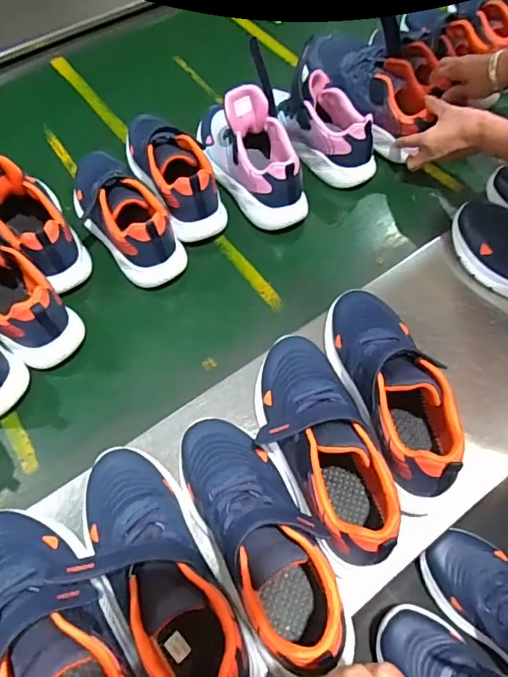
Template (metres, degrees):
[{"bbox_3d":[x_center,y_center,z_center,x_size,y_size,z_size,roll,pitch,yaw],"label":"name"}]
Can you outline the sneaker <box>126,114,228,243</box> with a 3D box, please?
[{"bbox_3d":[-0.128,-0.255,0.723,0.102,0.086,0.250,-27,67,-11],"label":"sneaker"}]

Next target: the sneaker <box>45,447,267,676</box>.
[{"bbox_3d":[-0.090,0.197,0.429,0.094,0.099,0.230,-29,67,-12],"label":"sneaker"}]

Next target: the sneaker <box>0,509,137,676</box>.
[{"bbox_3d":[-0.170,0.229,0.418,0.078,0.094,0.233,-39,57,-15],"label":"sneaker"}]

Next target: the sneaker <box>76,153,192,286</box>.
[{"bbox_3d":[-0.186,-0.182,0.696,0.089,0.088,0.245,-34,68,-14],"label":"sneaker"}]

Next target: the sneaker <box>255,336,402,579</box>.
[{"bbox_3d":[0.066,0.095,0.493,0.098,0.087,0.231,-25,67,-10],"label":"sneaker"}]

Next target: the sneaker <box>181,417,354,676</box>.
[{"bbox_3d":[0.000,0.163,0.447,0.084,0.082,0.220,-28,67,-11],"label":"sneaker"}]

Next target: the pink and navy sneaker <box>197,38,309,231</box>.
[{"bbox_3d":[-0.006,-0.275,0.721,0.106,0.100,0.209,-17,65,-6],"label":"pink and navy sneaker"}]

